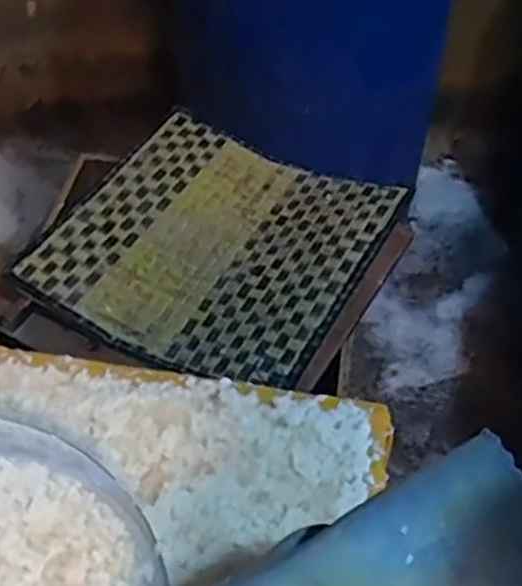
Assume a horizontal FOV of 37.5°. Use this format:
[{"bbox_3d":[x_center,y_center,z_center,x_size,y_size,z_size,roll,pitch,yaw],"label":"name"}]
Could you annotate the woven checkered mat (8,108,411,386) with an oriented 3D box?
[{"bbox_3d":[-0.067,-0.083,1.250,0.477,0.048,0.470,23,49,16],"label":"woven checkered mat"}]

